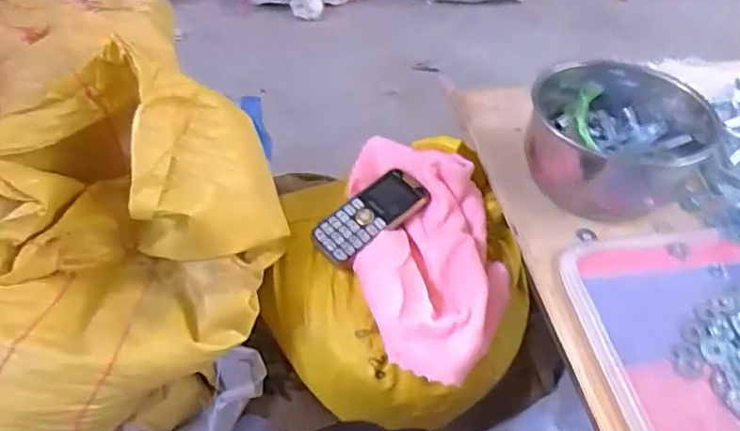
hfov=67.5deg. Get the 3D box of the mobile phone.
[{"bbox_3d":[0.001,0.000,0.579,0.123,0.014,0.055,-36,62,-18],"label":"mobile phone"}]

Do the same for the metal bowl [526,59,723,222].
[{"bbox_3d":[0.251,-0.085,0.560,0.170,0.087,0.154,-24,52,-22],"label":"metal bowl"}]

